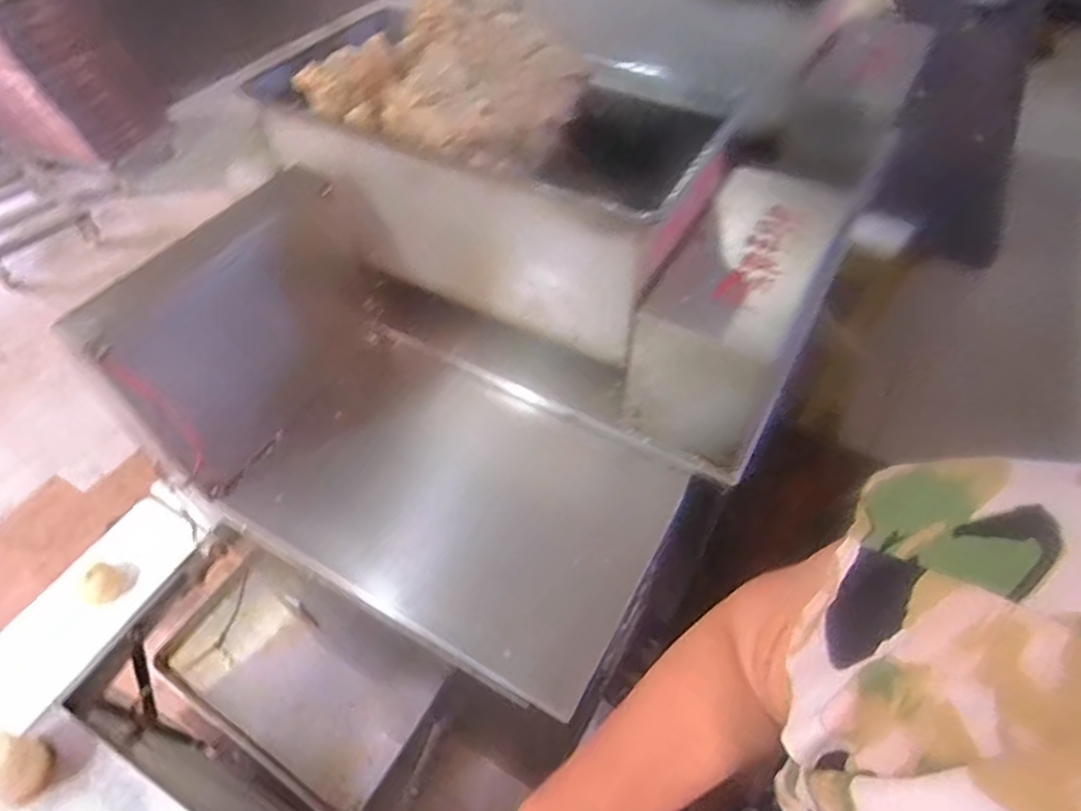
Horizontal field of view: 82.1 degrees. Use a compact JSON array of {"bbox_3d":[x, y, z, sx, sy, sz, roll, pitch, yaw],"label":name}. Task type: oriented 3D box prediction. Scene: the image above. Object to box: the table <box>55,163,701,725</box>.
[{"bbox_3d":[-0.161,0.007,0.640,0.580,0.193,0.307,27,56,14],"label":"table"}]

